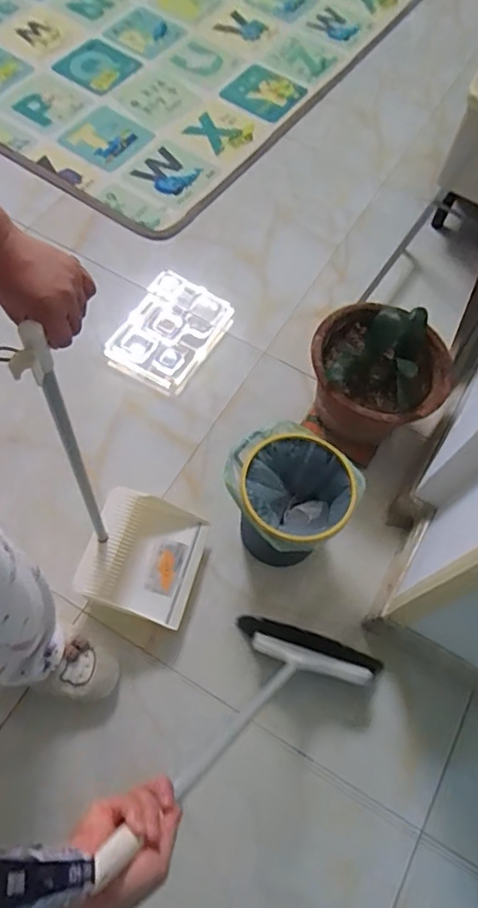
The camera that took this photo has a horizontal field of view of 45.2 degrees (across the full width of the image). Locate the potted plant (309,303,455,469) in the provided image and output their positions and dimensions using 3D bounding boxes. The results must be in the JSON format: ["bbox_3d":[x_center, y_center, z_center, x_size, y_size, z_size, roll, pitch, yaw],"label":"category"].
[{"bbox_3d":[0.330,-0.180,1.402,0.308,0.244,0.296,1,65,-2],"label":"potted plant"}]

